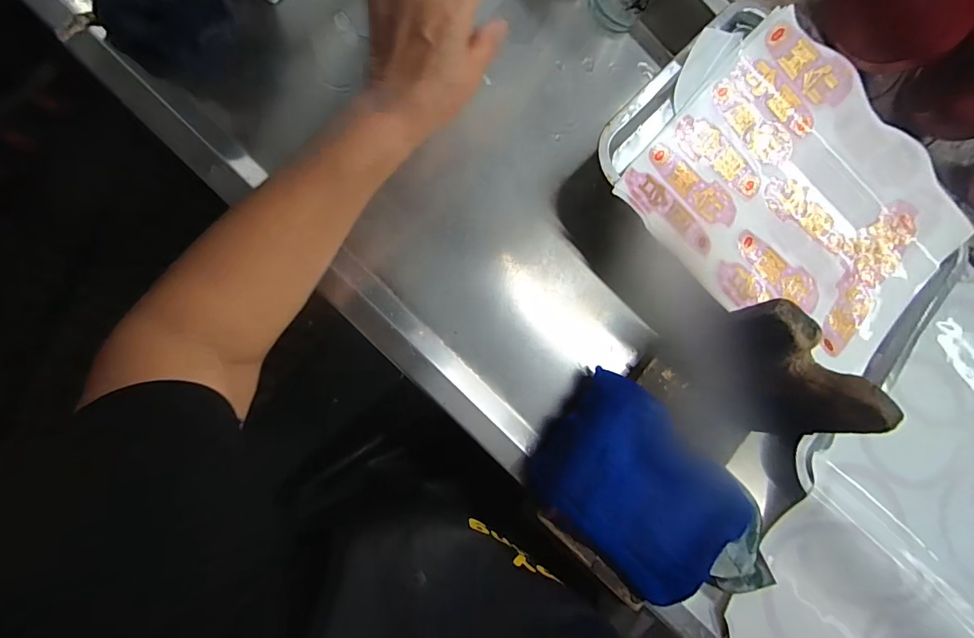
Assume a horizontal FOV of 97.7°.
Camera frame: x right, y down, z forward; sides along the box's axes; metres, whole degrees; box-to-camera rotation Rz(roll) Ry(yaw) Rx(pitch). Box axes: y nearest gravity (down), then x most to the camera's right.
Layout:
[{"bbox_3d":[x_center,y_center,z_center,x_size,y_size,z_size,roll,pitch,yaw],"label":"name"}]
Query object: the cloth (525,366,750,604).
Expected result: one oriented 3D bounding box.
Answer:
[{"bbox_3d":[0.133,0.147,0.371,0.176,0.053,0.128,40,82,-4],"label":"cloth"}]

